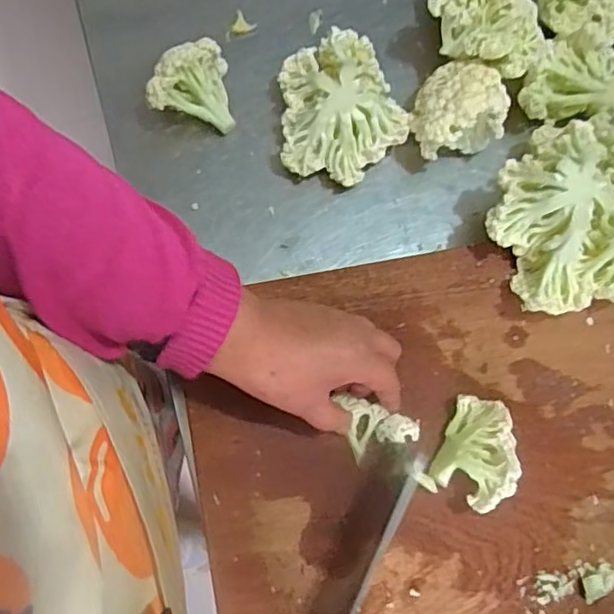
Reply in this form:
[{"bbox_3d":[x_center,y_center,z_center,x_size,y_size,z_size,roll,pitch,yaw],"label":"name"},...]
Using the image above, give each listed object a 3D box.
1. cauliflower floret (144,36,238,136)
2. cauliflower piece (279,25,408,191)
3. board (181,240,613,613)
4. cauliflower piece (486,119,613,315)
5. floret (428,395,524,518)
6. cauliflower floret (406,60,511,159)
[{"bbox_3d":[-0.103,-0.191,0.561,0.069,0.060,0.062,-8,78,-4],"label":"cauliflower floret"},{"bbox_3d":[0.031,-0.175,0.561,0.108,0.060,0.130,-2,78,-2],"label":"cauliflower piece"},{"bbox_3d":[0.151,0.111,0.506,0.462,0.032,0.321,-11,76,-3],"label":"board"},{"bbox_3d":[0.205,-0.063,0.506,0.115,0.073,0.136,-21,79,-6],"label":"cauliflower piece"},{"bbox_3d":[0.127,0.107,0.475,0.050,0.049,0.076,24,78,3],"label":"floret"},{"bbox_3d":[0.126,-0.165,0.557,0.072,0.079,0.069,-10,78,-4],"label":"cauliflower floret"}]

